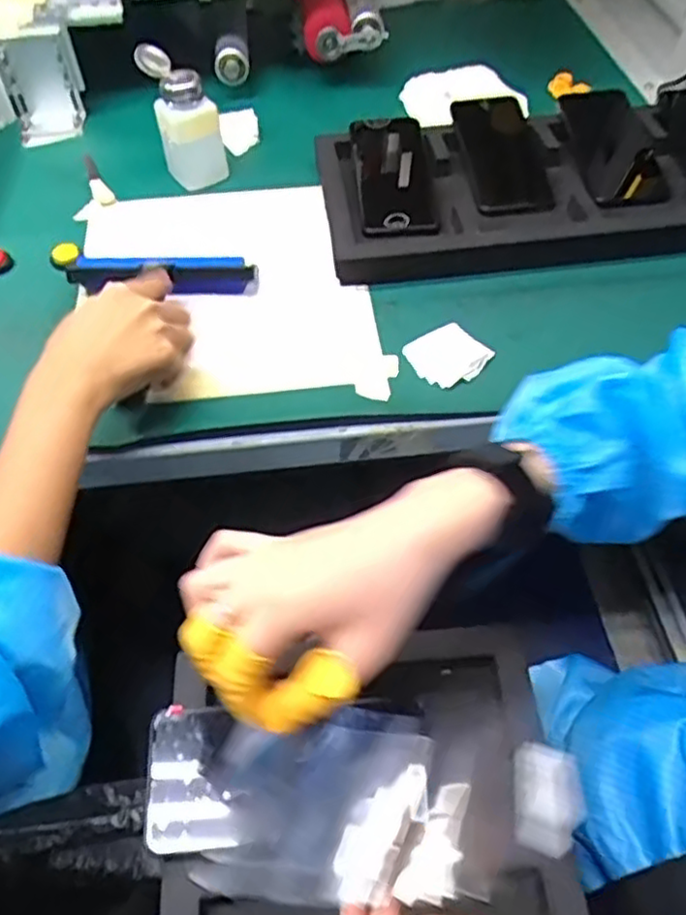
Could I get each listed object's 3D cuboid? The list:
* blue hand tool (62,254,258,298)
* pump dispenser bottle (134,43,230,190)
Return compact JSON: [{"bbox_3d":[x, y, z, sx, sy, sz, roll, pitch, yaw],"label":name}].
[{"bbox_3d":[-0.167,-0.166,0.636,0.175,0.042,0.027,-2,53,0],"label":"blue hand tool"},{"bbox_3d":[-0.163,-0.352,0.711,0.065,0.117,0.066,-19,55,-12],"label":"pump dispenser bottle"}]

